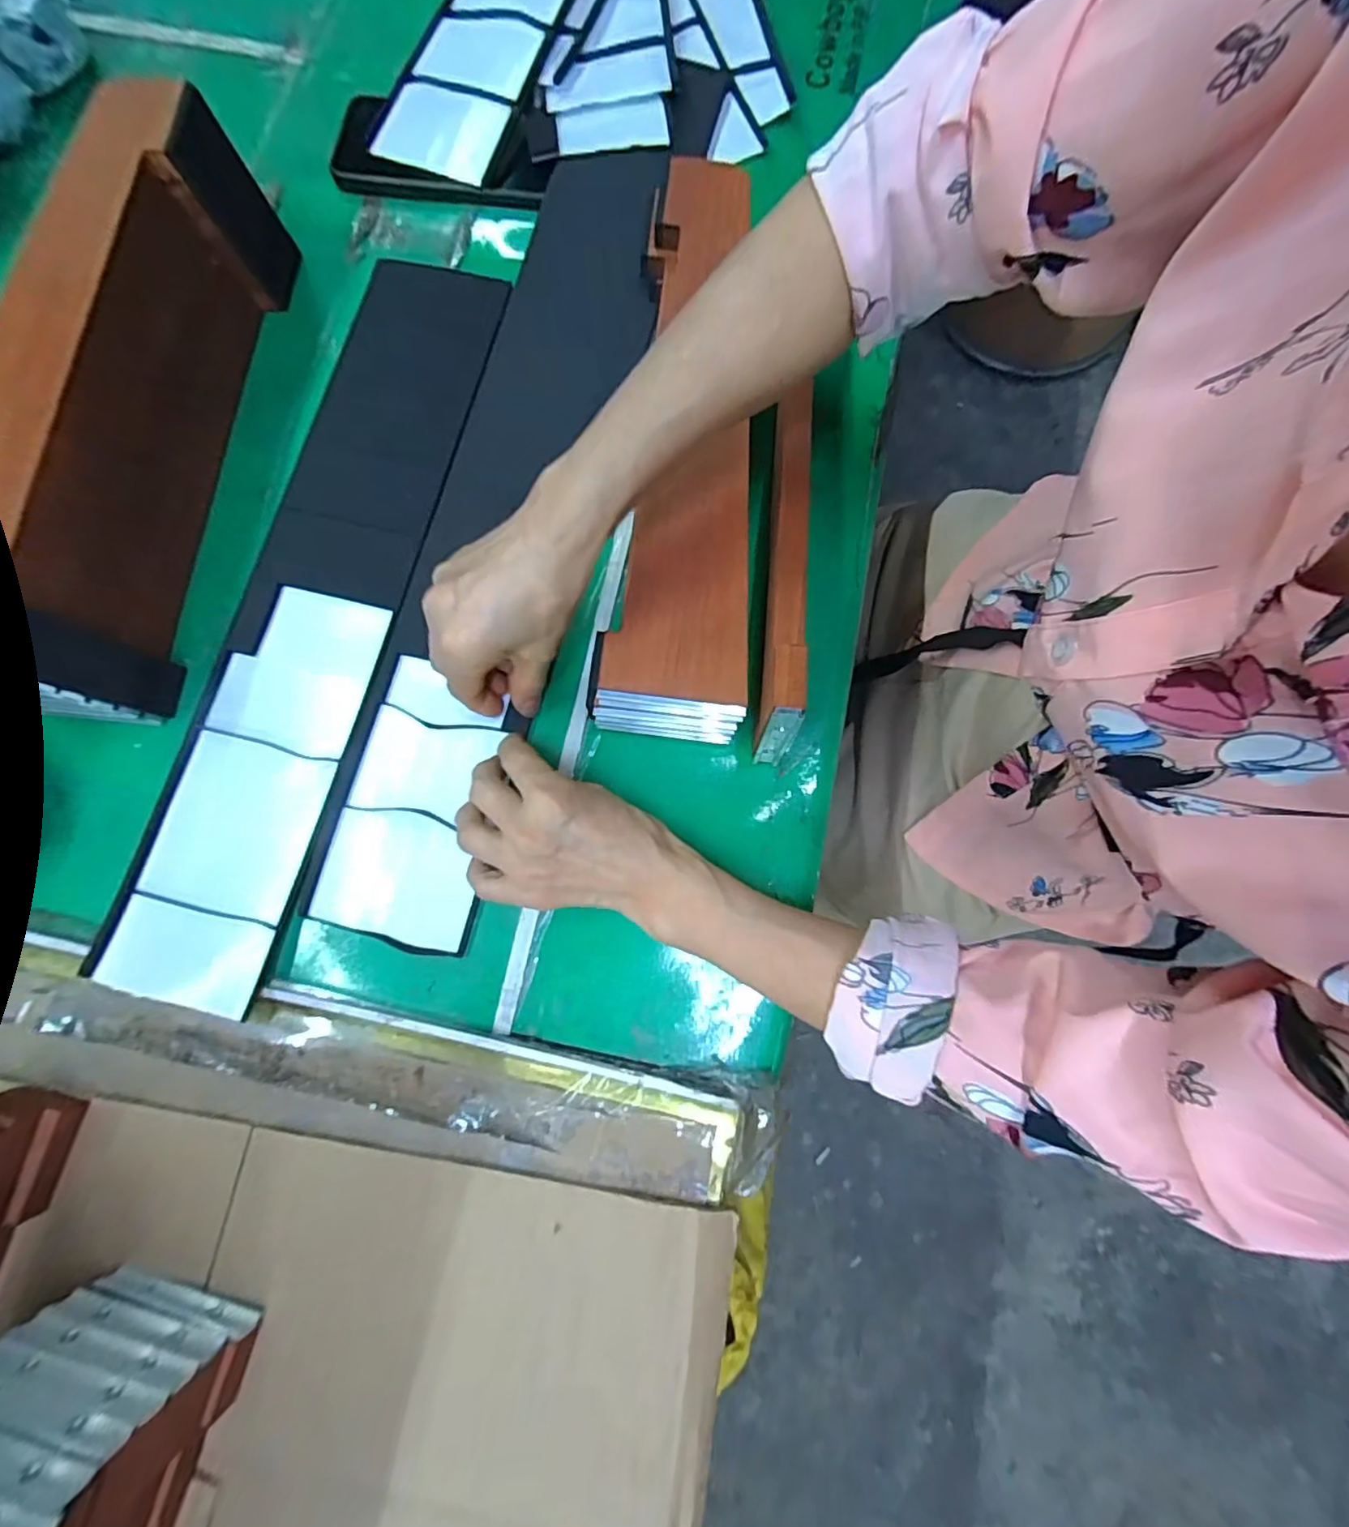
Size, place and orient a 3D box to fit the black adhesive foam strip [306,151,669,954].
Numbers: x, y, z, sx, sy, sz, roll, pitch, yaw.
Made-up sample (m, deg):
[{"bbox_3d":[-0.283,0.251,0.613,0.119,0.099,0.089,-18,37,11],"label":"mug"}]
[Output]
[{"bbox_3d":[-0.102,-0.164,0.370,0.107,0.009,0.535,11,81,3],"label":"black adhesive foam strip"}]

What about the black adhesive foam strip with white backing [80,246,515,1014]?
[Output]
[{"bbox_3d":[-0.219,-0.105,0.361,0.102,0.009,0.476,13,80,5],"label":"black adhesive foam strip with white backing"}]

